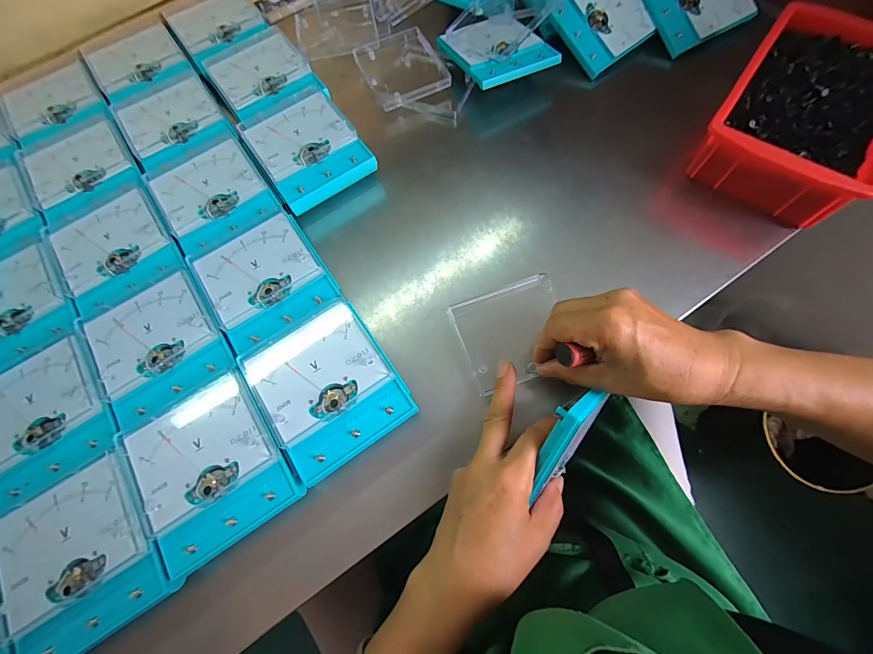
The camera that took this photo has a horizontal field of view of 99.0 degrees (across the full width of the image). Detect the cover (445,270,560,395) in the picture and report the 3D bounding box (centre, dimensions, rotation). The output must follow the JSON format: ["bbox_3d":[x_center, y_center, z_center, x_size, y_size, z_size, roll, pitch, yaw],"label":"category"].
[{"bbox_3d":[0.068,0.004,0.328,0.094,0.008,0.084,-21,71,-5],"label":"cover"}]

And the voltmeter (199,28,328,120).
[{"bbox_3d":[-0.195,-0.278,0.430,0.101,0.034,0.126,-33,73,-9],"label":"voltmeter"}]

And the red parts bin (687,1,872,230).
[{"bbox_3d":[0.346,-0.200,0.360,0.130,0.078,0.194,34,75,13],"label":"red parts bin"}]

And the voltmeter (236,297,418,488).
[{"bbox_3d":[-0.087,0.048,0.309,0.098,0.041,0.116,-33,73,-9],"label":"voltmeter"}]

